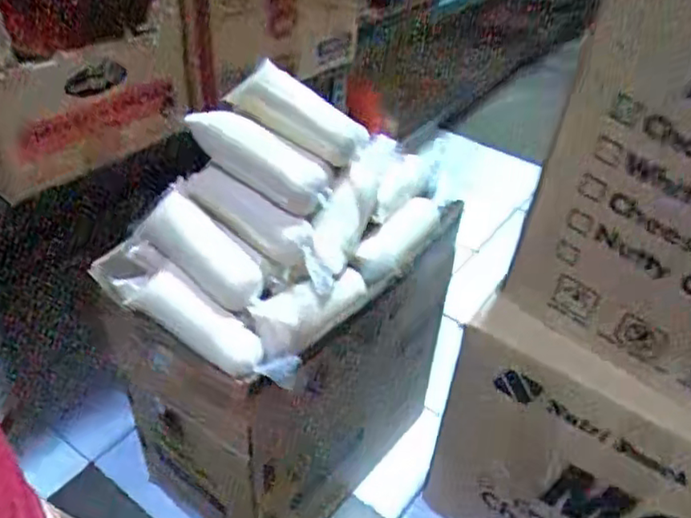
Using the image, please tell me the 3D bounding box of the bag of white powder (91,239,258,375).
[{"bbox_3d":[-0.158,0.040,0.598,0.208,0.042,0.042,28,46,24],"label":"bag of white powder"}]

